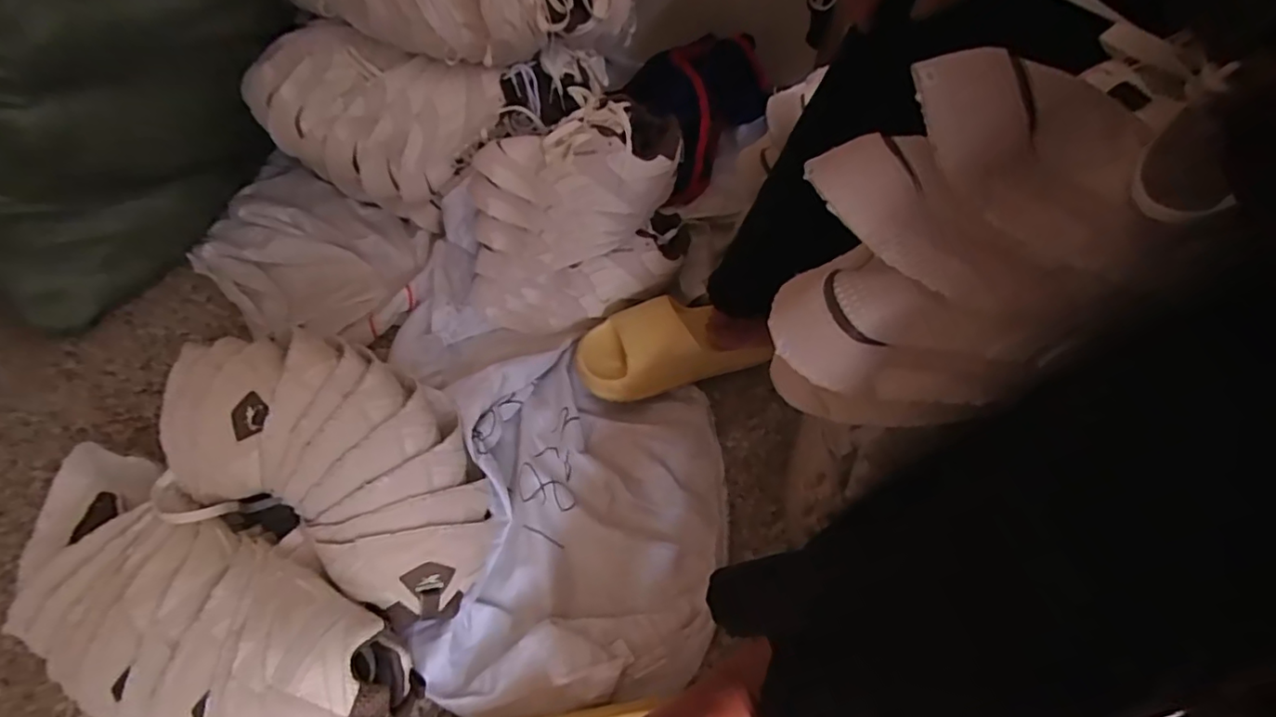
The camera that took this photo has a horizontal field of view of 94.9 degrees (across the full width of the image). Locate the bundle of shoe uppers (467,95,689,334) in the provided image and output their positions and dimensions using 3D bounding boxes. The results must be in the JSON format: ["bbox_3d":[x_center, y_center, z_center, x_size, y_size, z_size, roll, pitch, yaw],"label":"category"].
[{"bbox_3d":[-0.075,-0.158,0.682,0.268,0.236,0.137,-8,56,-4],"label":"bundle of shoe uppers"}]

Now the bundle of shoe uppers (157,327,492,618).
[{"bbox_3d":[-0.286,0.084,0.559,0.337,0.128,0.191,22,59,16],"label":"bundle of shoe uppers"}]

